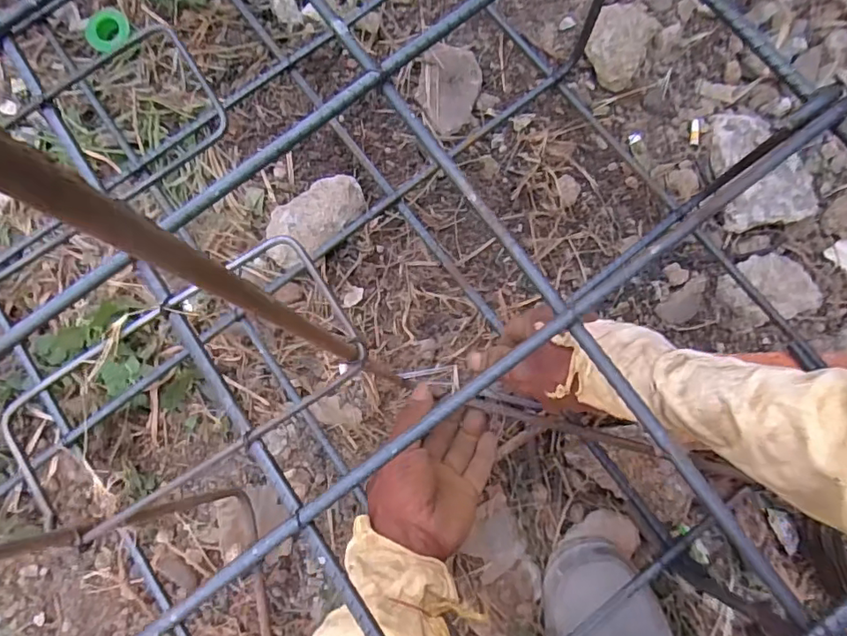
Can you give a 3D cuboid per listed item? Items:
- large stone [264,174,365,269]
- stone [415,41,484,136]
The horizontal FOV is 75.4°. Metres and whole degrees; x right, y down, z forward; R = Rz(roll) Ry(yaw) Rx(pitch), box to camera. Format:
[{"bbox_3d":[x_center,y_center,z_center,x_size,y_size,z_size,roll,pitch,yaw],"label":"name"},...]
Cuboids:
[{"bbox_3d":[-0.104,-0.094,0.527,0.106,0.035,0.060,-42,83,-6],"label":"large stone"},{"bbox_3d":[0.025,-0.233,0.557,0.060,0.011,0.090,11,81,2],"label":"stone"}]

